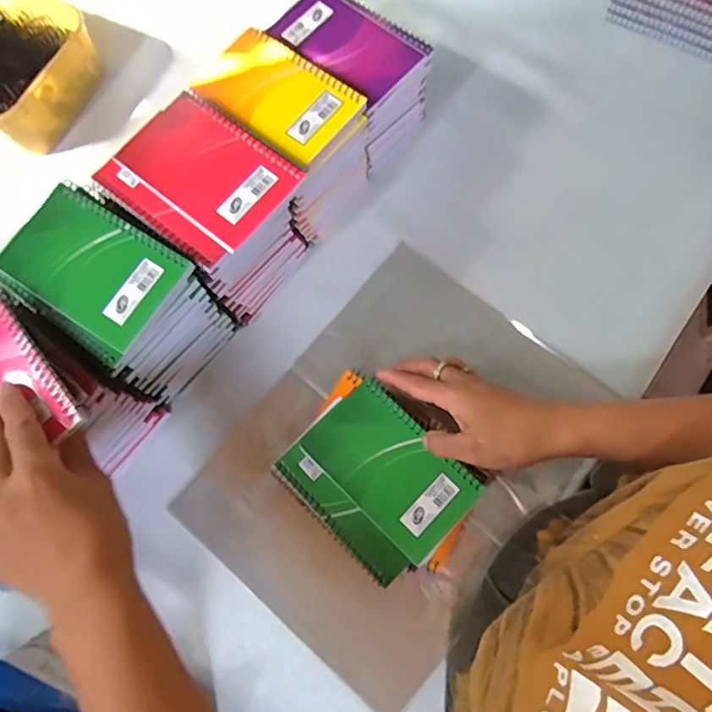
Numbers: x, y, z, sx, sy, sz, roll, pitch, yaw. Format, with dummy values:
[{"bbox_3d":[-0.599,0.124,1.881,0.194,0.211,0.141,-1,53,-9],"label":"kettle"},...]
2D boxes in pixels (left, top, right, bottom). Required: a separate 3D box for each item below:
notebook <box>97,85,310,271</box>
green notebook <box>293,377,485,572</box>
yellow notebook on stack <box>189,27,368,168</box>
[{"bbox_3d":[-0.120,-0.139,0.405,0.128,0.013,0.109,38,79,11],"label":"notebook"},{"bbox_3d":[0.028,0.089,0.422,0.132,0.006,0.081,44,80,12],"label":"green notebook"},{"bbox_3d":[-0.065,-0.218,0.435,0.128,0.006,0.080,38,79,11],"label":"yellow notebook on stack"}]

